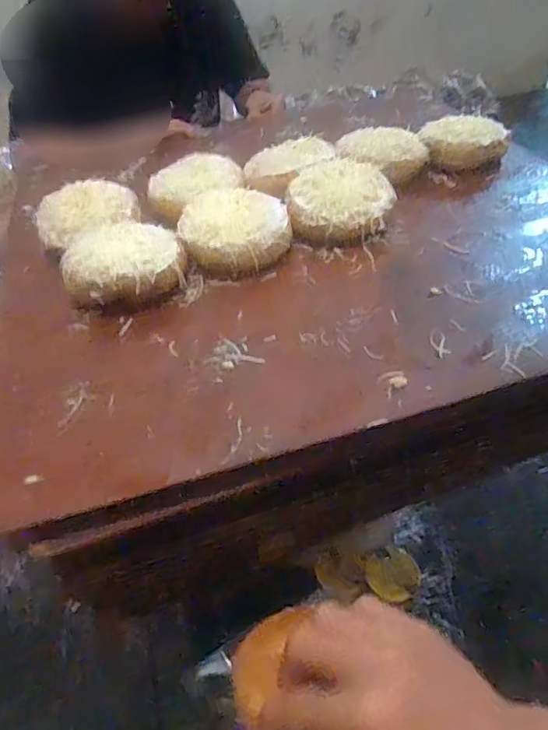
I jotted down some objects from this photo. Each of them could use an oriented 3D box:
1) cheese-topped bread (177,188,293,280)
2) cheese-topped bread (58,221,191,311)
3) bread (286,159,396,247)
[{"bbox_3d":[-0.033,-0.120,0.463,0.100,0.042,0.091,-13,44,-8],"label":"cheese-topped bread"},{"bbox_3d":[-0.123,-0.083,0.433,0.100,0.045,0.089,-20,45,-15],"label":"cheese-topped bread"},{"bbox_3d":[0.063,-0.152,0.485,0.100,0.043,0.093,1,44,7],"label":"bread"}]

